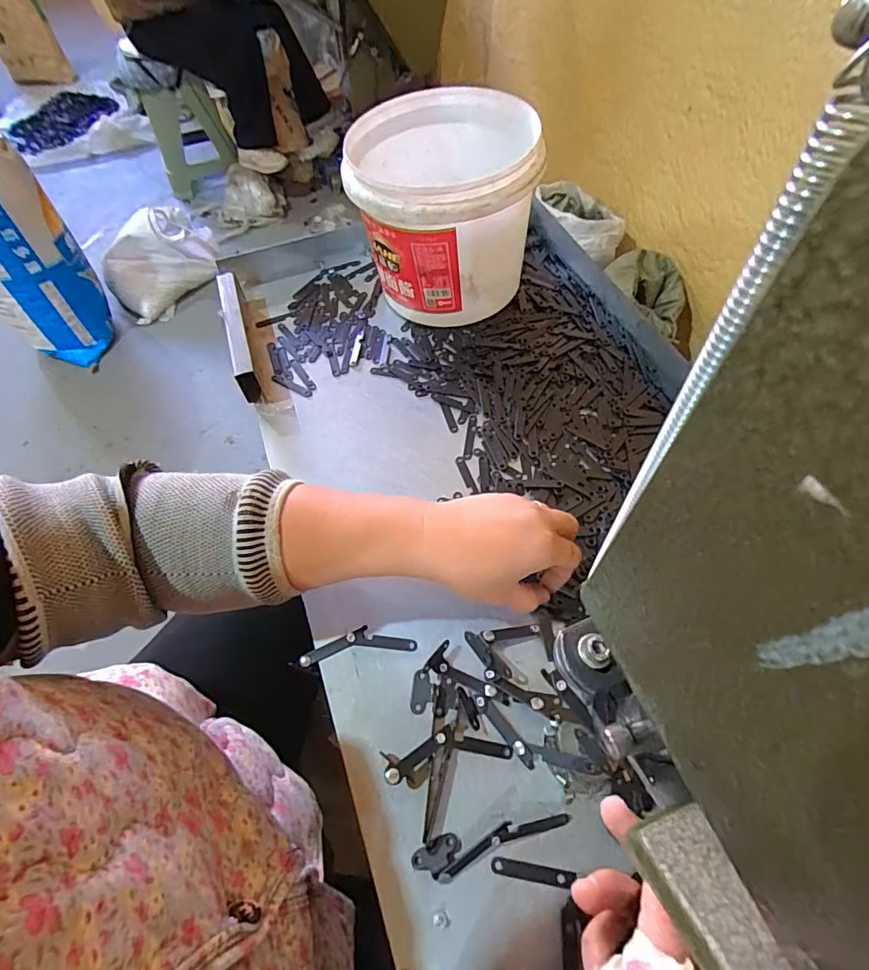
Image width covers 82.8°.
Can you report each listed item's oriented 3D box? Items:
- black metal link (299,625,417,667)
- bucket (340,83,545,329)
[{"bbox_3d":[-0.058,0.119,0.367,0.085,0.005,0.022,-10,58,-1],"label":"black metal link"},{"bbox_3d":[0.012,-0.280,0.520,0.173,0.156,0.181,-2,58,3],"label":"bucket"}]

